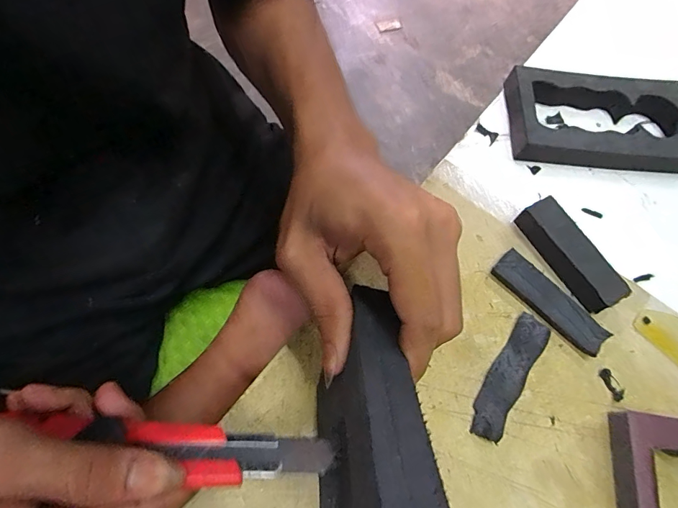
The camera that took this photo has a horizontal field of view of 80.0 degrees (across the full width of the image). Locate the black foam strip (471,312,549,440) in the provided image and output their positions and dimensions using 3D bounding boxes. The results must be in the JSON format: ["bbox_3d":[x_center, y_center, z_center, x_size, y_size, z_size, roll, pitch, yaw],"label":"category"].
[{"bbox_3d":[0.107,0.076,0.254,0.022,0.007,0.082,33,68,9],"label":"black foam strip"}]

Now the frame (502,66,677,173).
[{"bbox_3d":[0.210,-0.110,0.329,0.138,0.028,0.083,6,67,-2],"label":"frame"}]

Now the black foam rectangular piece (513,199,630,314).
[{"bbox_3d":[0.159,0.001,0.281,0.025,0.025,0.081,-26,71,-14],"label":"black foam rectangular piece"}]

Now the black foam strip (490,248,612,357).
[{"bbox_3d":[0.140,0.031,0.269,0.079,0.005,0.023,42,88,12],"label":"black foam strip"}]

